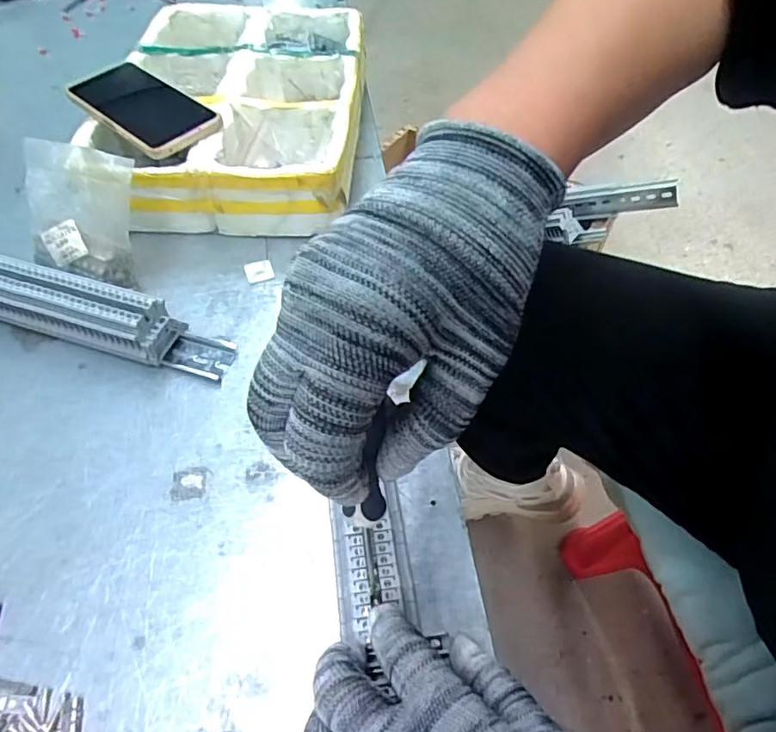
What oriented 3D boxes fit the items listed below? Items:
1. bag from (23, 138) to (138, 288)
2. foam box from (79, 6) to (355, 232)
[{"bbox_3d":[-0.268,-0.134,0.471,0.101,0.104,0.034,16,13,8],"label":"bag"},{"bbox_3d":[-0.164,-0.287,0.611,0.260,0.080,0.346,2,54,2],"label":"foam box"}]

